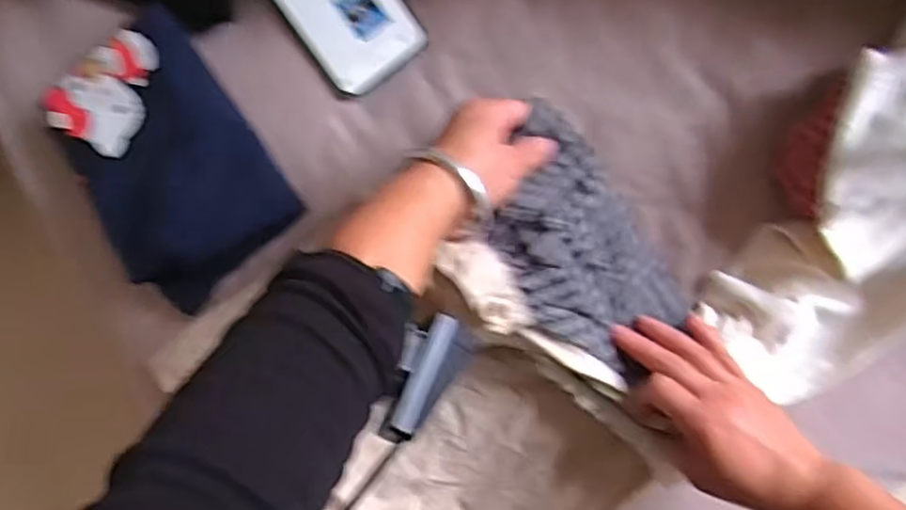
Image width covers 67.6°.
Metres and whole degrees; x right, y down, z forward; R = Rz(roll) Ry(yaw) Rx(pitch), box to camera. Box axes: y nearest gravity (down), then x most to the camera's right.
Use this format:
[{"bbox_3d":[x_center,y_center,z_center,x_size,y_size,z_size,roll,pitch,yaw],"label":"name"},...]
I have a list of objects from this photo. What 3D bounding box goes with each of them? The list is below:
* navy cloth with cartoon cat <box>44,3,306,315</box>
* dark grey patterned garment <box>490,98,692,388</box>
[{"bbox_3d":[-0.216,-0.068,0.510,0.144,0.057,0.193,-34,93,7],"label":"navy cloth with cartoon cat"},{"bbox_3d":[0.086,-0.001,0.461,0.101,0.016,0.181,-42,107,-22],"label":"dark grey patterned garment"}]

